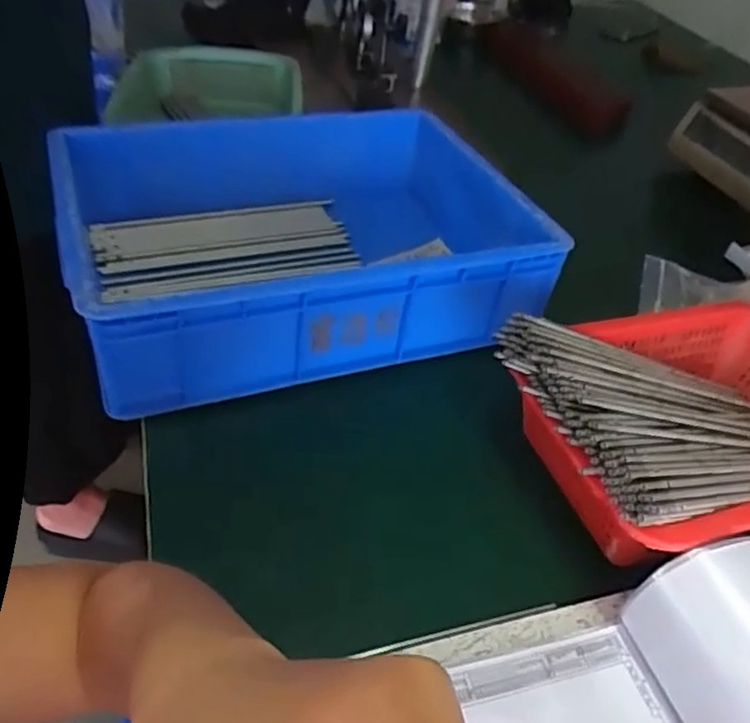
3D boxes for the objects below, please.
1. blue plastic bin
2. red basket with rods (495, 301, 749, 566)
[{"bbox_3d":[-0.066,-0.116,0.624,0.401,0.118,0.275,-13,46,-21],"label":"blue plastic bin"},{"bbox_3d":[0.239,0.039,0.492,0.289,0.090,0.196,-11,46,-19],"label":"red basket with rods"}]

